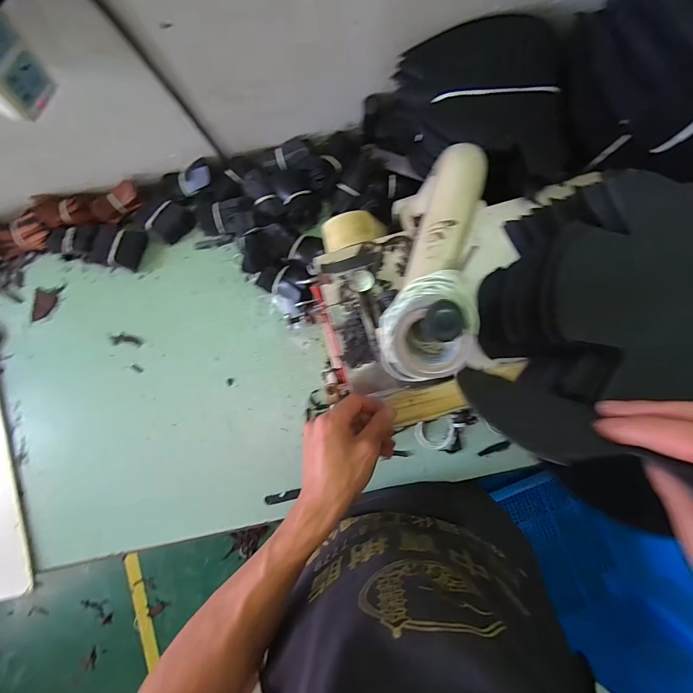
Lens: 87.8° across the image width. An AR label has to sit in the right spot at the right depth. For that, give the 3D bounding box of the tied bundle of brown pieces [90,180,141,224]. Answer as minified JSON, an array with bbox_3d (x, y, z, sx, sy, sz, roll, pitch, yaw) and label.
[{"bbox_3d":[-0.341,-0.215,0.535,0.073,0.020,0.034,-44,89,1],"label":"tied bundle of brown pieces"}]

